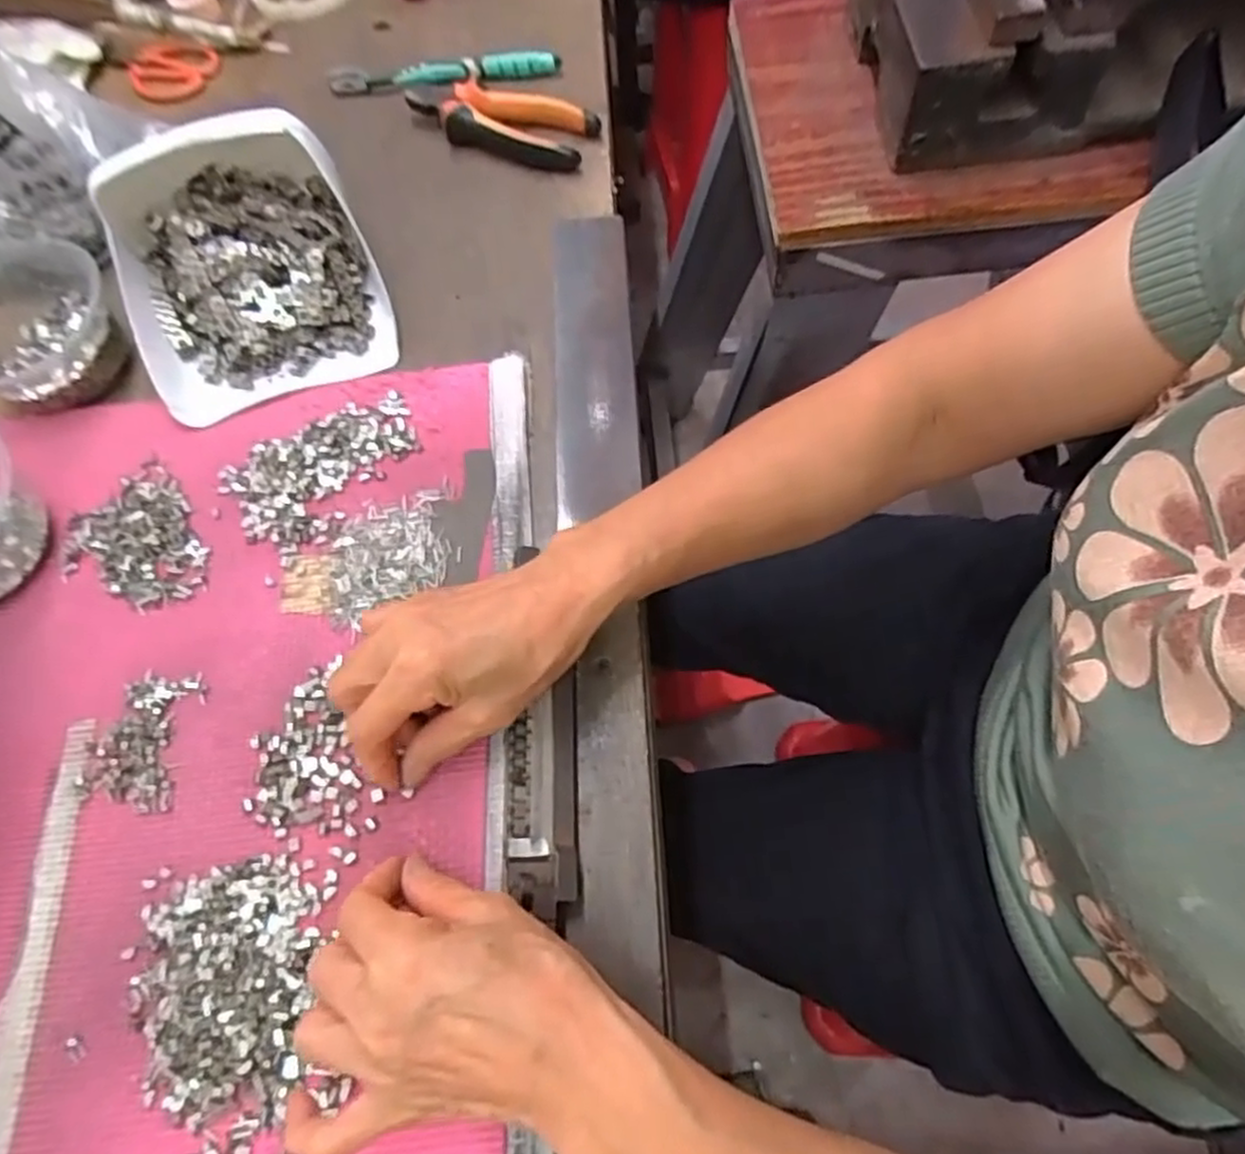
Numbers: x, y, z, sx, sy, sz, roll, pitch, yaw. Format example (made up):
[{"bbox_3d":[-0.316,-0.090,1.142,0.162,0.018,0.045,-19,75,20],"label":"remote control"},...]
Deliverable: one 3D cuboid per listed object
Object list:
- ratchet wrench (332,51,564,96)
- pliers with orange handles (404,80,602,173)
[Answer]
[{"bbox_3d":[-0.143,-0.401,0.595,0.184,0.016,0.021,-4,66,1],"label":"ratchet wrench"},{"bbox_3d":[-0.095,-0.341,0.560,0.151,0.020,0.051,21,69,12],"label":"pliers with orange handles"}]

